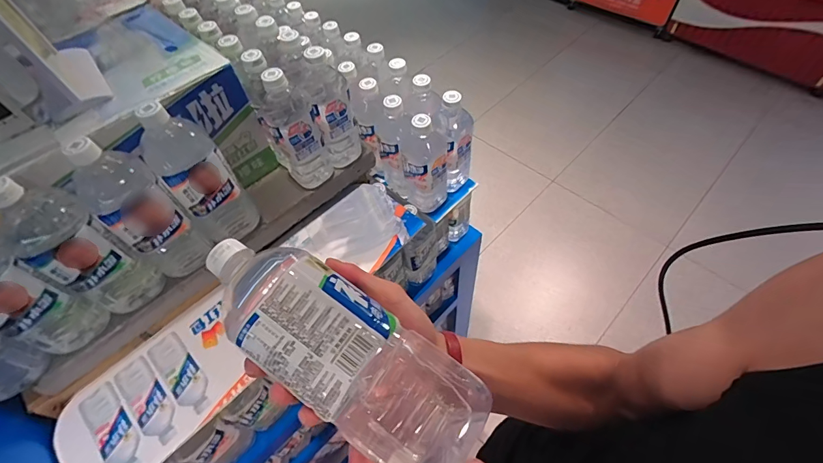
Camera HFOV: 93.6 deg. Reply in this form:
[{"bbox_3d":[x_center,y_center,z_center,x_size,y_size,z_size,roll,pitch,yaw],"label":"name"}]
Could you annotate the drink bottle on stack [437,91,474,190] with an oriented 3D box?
[{"bbox_3d":[0.069,-0.154,0.691,0.071,0.209,0.077,15,59,15],"label":"drink bottle on stack"}]

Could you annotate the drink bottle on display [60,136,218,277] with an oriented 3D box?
[{"bbox_3d":[-0.351,-0.027,0.502,0.070,0.216,0.076,30,64,22],"label":"drink bottle on display"}]

